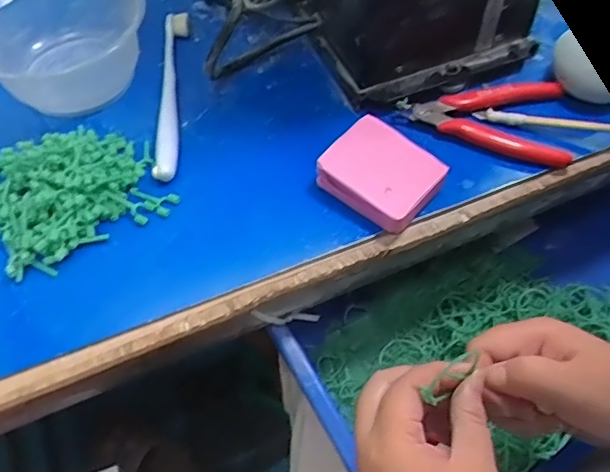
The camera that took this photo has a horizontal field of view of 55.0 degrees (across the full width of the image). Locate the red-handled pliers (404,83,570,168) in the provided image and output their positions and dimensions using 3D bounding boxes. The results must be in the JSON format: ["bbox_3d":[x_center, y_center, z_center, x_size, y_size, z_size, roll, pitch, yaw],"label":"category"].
[{"bbox_3d":[0.134,-0.089,0.427,0.111,0.008,0.075,10,57,9],"label":"red-handled pliers"}]

